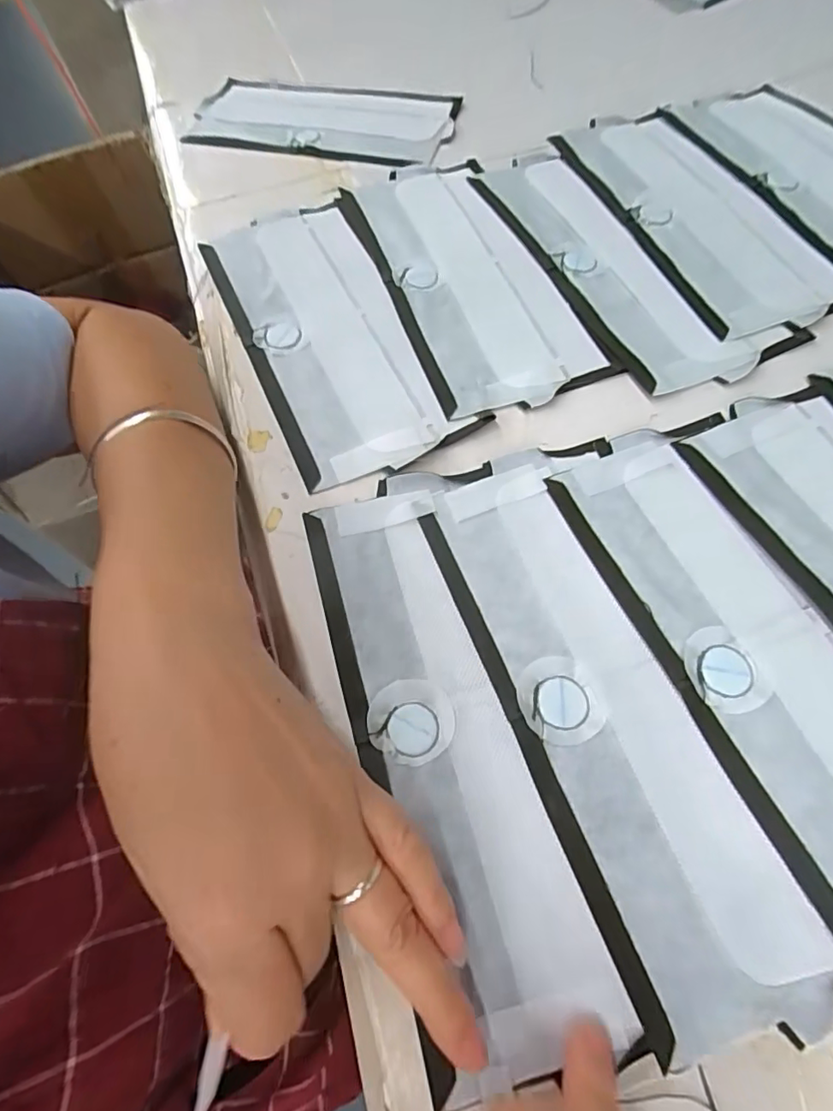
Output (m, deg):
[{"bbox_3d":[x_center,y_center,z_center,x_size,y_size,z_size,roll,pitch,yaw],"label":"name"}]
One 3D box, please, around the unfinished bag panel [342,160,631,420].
[{"bbox_3d":[0.027,-0.181,0.350,0.097,0.005,0.228,-21,65,-7],"label":"unfinished bag panel"}]

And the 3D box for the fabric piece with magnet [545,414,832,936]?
[{"bbox_3d":[0.144,0.042,0.229,0.074,0.008,0.235,-21,65,-7],"label":"fabric piece with magnet"}]

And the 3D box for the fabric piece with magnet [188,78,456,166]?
[{"bbox_3d":[-0.088,-0.402,0.504,0.244,0.017,0.109,10,71,14],"label":"fabric piece with magnet"}]

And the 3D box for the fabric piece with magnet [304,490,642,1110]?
[{"bbox_3d":[0.003,0.072,0.228,0.066,0.005,0.229,-20,64,-6],"label":"fabric piece with magnet"}]

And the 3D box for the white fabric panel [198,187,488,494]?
[{"bbox_3d":[-0.057,-0.141,0.337,0.101,0.007,0.231,-26,66,-9],"label":"white fabric panel"}]

